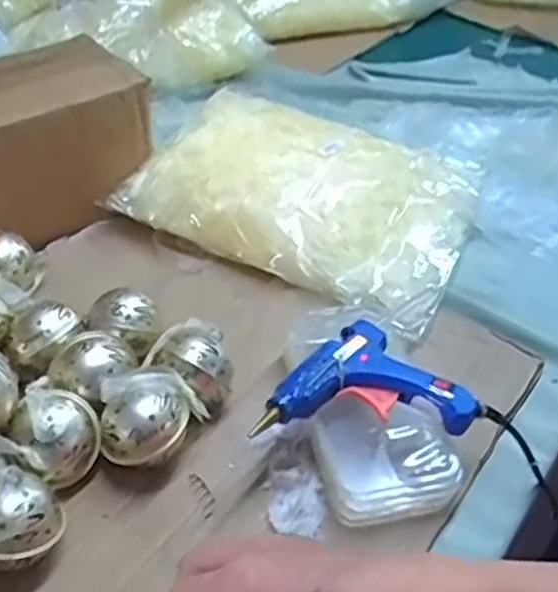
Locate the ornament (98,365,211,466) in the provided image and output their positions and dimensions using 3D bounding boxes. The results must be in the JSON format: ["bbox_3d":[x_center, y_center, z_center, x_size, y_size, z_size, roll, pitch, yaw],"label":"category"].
[{"bbox_3d":[-0.086,0.082,0.478,0.058,0.056,0.064,26,46,22],"label":"ornament"}]

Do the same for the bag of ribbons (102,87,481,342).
[{"bbox_3d":[0.031,-0.100,0.668,0.287,0.046,0.209,27,57,8],"label":"bag of ribbons"}]

